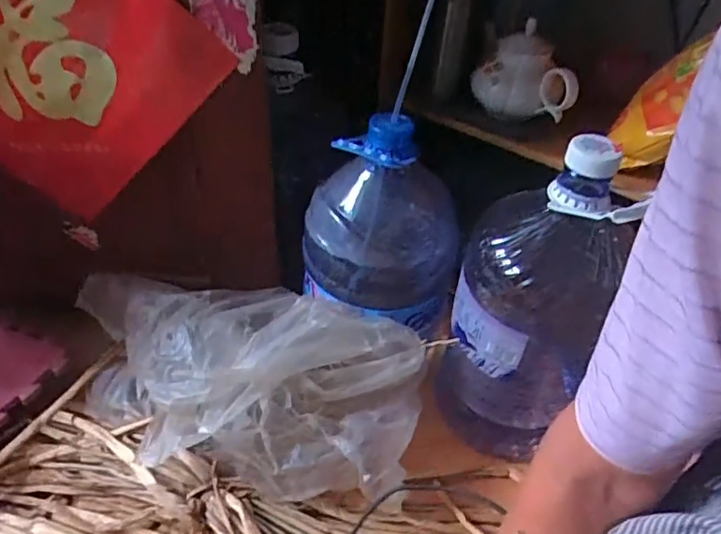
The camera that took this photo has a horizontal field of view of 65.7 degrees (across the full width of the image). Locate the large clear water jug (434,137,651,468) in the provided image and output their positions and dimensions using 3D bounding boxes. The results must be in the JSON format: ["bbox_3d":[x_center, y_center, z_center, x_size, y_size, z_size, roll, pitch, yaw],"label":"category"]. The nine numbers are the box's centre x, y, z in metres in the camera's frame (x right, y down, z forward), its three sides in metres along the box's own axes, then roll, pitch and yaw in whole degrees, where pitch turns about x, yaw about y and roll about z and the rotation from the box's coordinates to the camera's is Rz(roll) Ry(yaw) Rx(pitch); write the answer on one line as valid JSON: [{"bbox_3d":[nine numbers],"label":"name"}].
[{"bbox_3d":[0.231,0.042,0.770,0.184,0.461,0.203,14,43,10],"label":"large clear water jug"}]

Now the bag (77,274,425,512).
[{"bbox_3d":[-0.200,0.149,0.817,0.572,0.171,0.280,9,42,5],"label":"bag"}]

